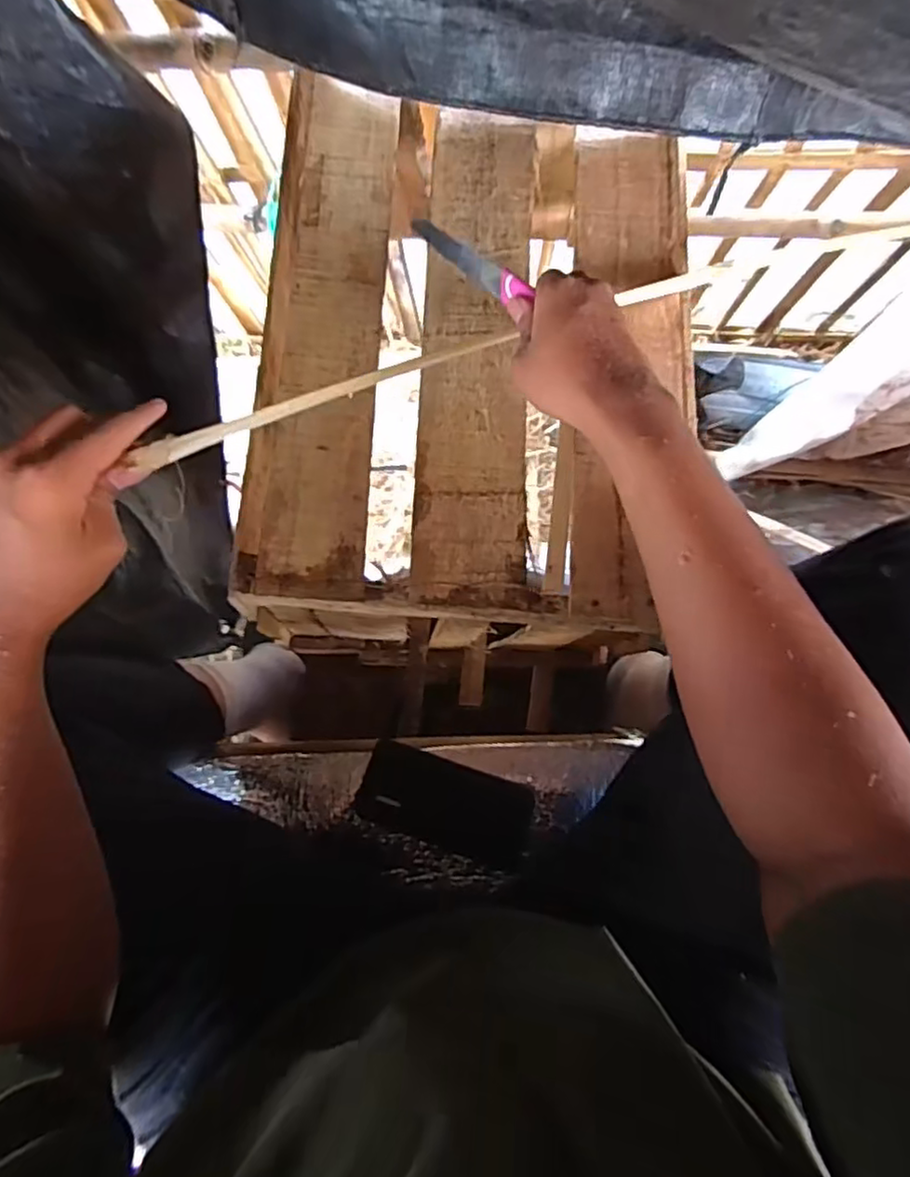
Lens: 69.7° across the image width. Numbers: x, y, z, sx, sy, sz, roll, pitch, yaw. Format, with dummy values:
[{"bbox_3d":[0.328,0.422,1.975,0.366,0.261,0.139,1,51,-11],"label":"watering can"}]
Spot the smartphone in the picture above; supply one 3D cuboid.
[{"bbox_3d":[-0.008,0.204,0.616,0.161,0.007,0.079,18,86,0],"label":"smartphone"}]

